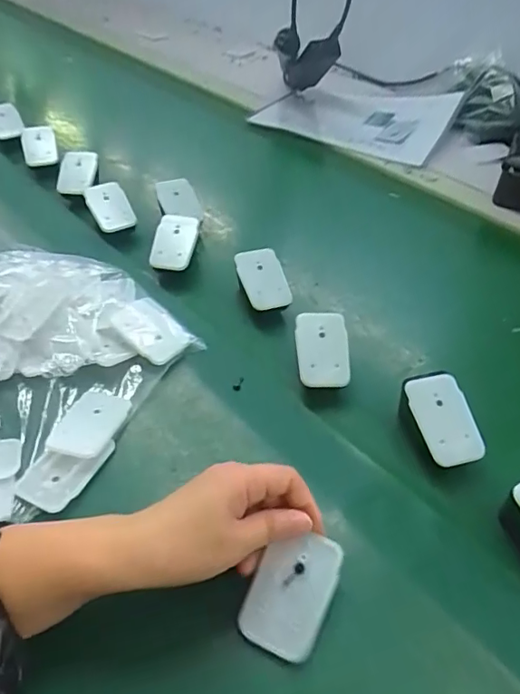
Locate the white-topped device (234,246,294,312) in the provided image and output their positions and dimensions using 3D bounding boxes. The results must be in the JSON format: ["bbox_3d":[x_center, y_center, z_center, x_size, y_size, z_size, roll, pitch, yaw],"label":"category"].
[{"bbox_3d":[0.003,-0.066,0.512,0.045,0.013,0.063,-14,85,-10],"label":"white-topped device"}]

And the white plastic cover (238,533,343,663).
[{"bbox_3d":[0.019,0.147,0.310,0.046,0.004,0.068,17,70,22],"label":"white plastic cover"}]

